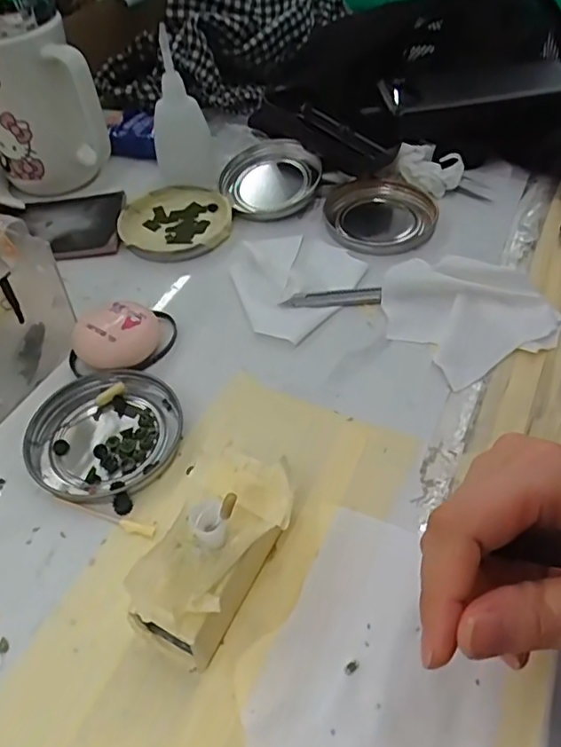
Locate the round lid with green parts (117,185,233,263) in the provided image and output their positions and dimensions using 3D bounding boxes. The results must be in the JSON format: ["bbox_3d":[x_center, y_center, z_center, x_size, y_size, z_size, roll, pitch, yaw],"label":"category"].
[{"bbox_3d":[-0.075,-0.108,0.425,0.079,0.012,0.081,-2,50,2],"label":"round lid with green parts"}]

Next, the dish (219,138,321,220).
[{"bbox_3d":[-0.008,-0.153,0.444,0.073,0.020,0.082,-18,51,-12],"label":"dish"}]

